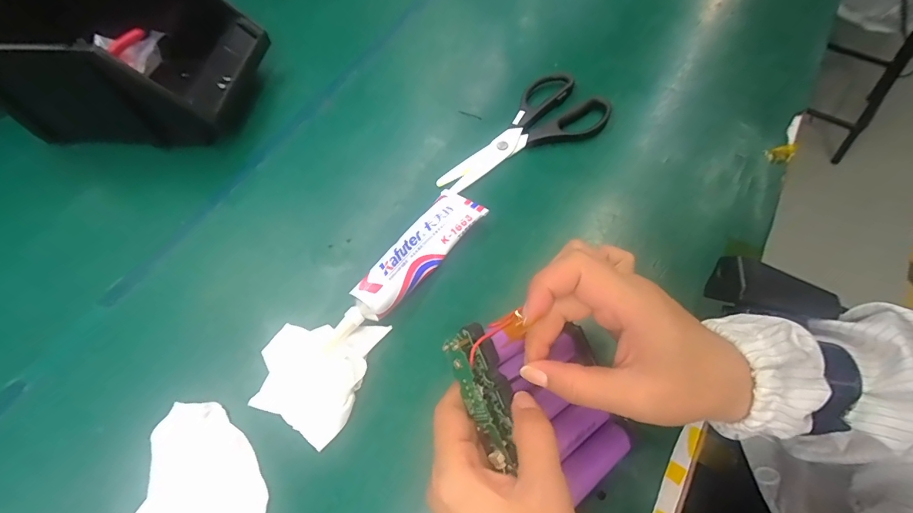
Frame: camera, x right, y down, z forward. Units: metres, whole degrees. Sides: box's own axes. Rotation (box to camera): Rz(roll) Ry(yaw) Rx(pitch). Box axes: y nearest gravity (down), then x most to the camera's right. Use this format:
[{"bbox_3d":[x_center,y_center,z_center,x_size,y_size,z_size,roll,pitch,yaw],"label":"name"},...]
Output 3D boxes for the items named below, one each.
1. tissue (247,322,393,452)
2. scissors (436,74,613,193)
[{"bbox_3d":[-0.108,0.083,0.312,0.080,0.016,0.090,16,64,12],"label":"tissue"},{"bbox_3d":[0.070,-0.115,0.410,0.084,0.012,0.184,39,70,21],"label":"scissors"}]

